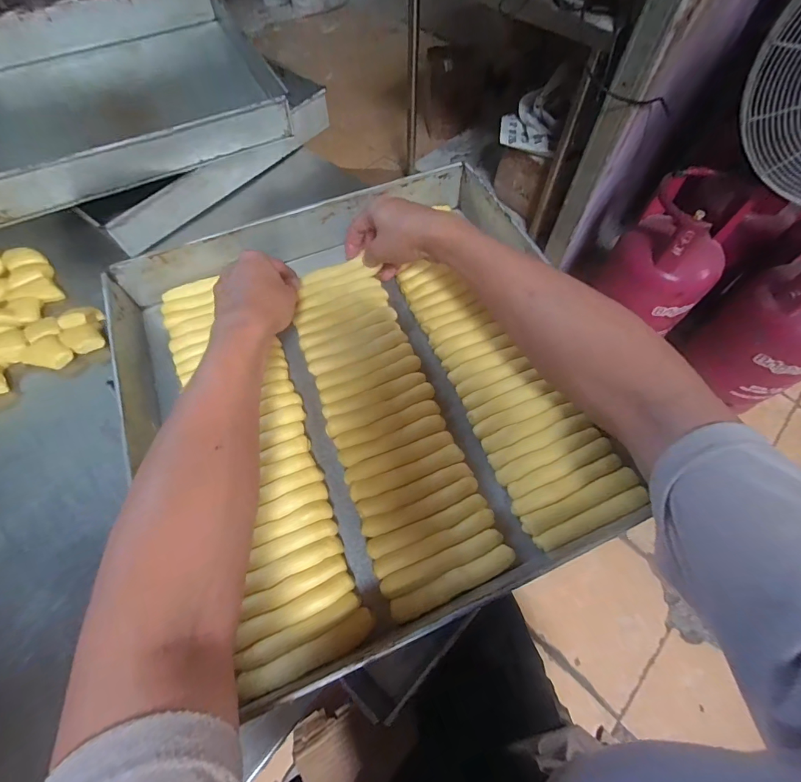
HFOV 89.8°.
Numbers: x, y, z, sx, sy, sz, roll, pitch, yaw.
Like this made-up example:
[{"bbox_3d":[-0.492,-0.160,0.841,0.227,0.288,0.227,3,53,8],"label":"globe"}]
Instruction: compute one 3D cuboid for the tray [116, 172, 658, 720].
[{"bbox_3d":[-0.031,-0.012,0.379,0.401,0.057,0.413,-20,65,-10],"label":"tray"}]

